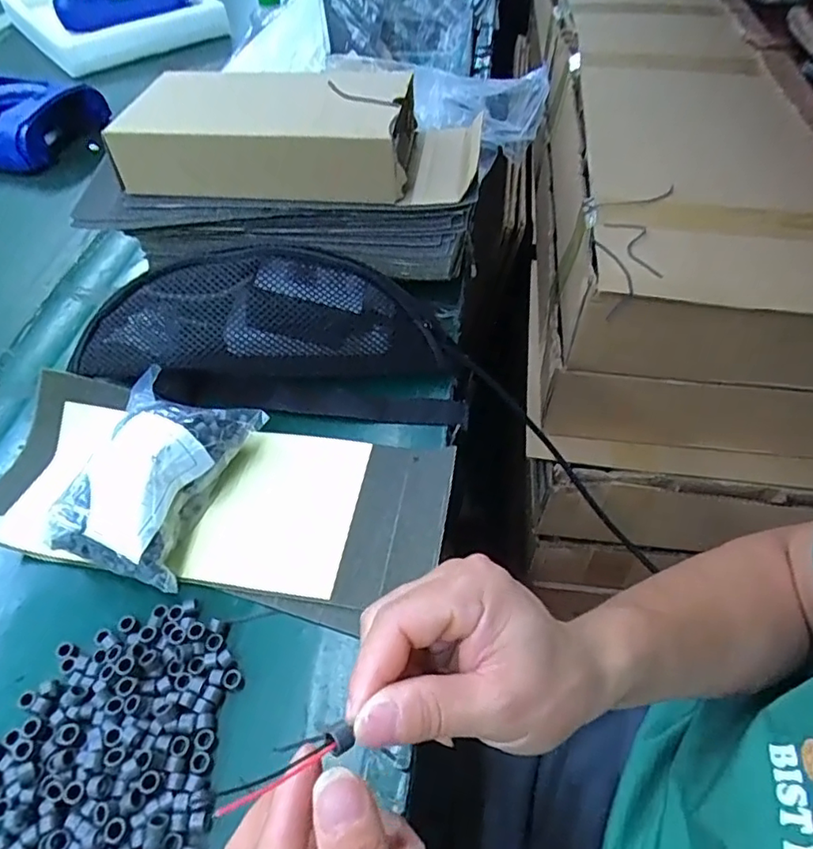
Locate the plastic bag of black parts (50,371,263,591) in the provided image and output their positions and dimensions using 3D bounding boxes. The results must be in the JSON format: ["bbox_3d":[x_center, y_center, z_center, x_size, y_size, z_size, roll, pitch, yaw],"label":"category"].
[{"bbox_3d":[-0.169,0.034,0.395,0.096,0.056,0.135,11,53,14],"label":"plastic bag of black parts"}]

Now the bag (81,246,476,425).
[{"bbox_3d":[-0.101,-0.070,0.449,0.281,0.107,0.085,2,51,7],"label":"bag"}]

